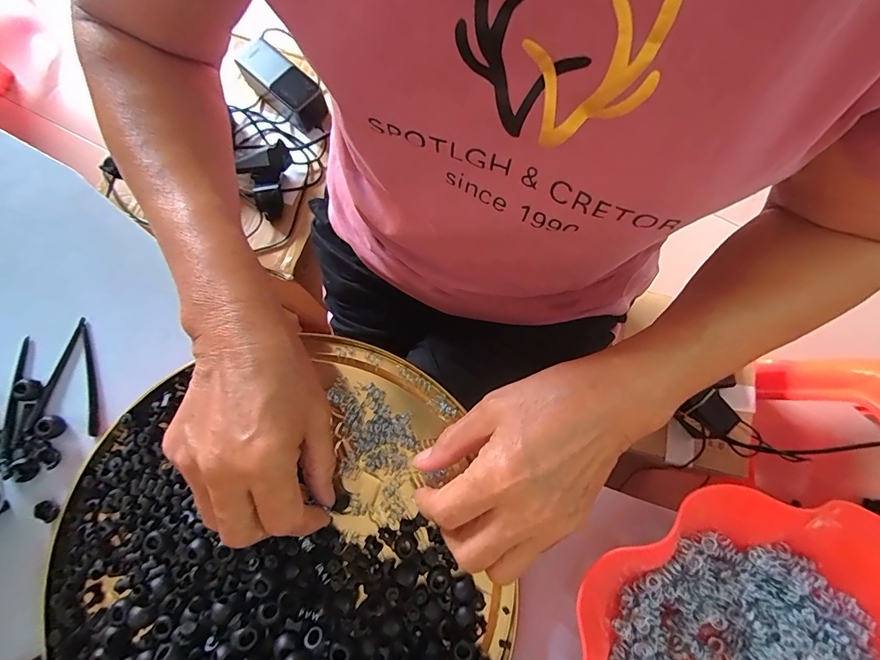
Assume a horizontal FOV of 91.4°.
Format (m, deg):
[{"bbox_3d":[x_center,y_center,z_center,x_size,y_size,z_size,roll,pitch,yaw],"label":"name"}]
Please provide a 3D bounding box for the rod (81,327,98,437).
[{"bbox_3d":[-0.255,0.036,0.314,0.006,0.007,0.081,-13,78,-4],"label":"rod"}]

